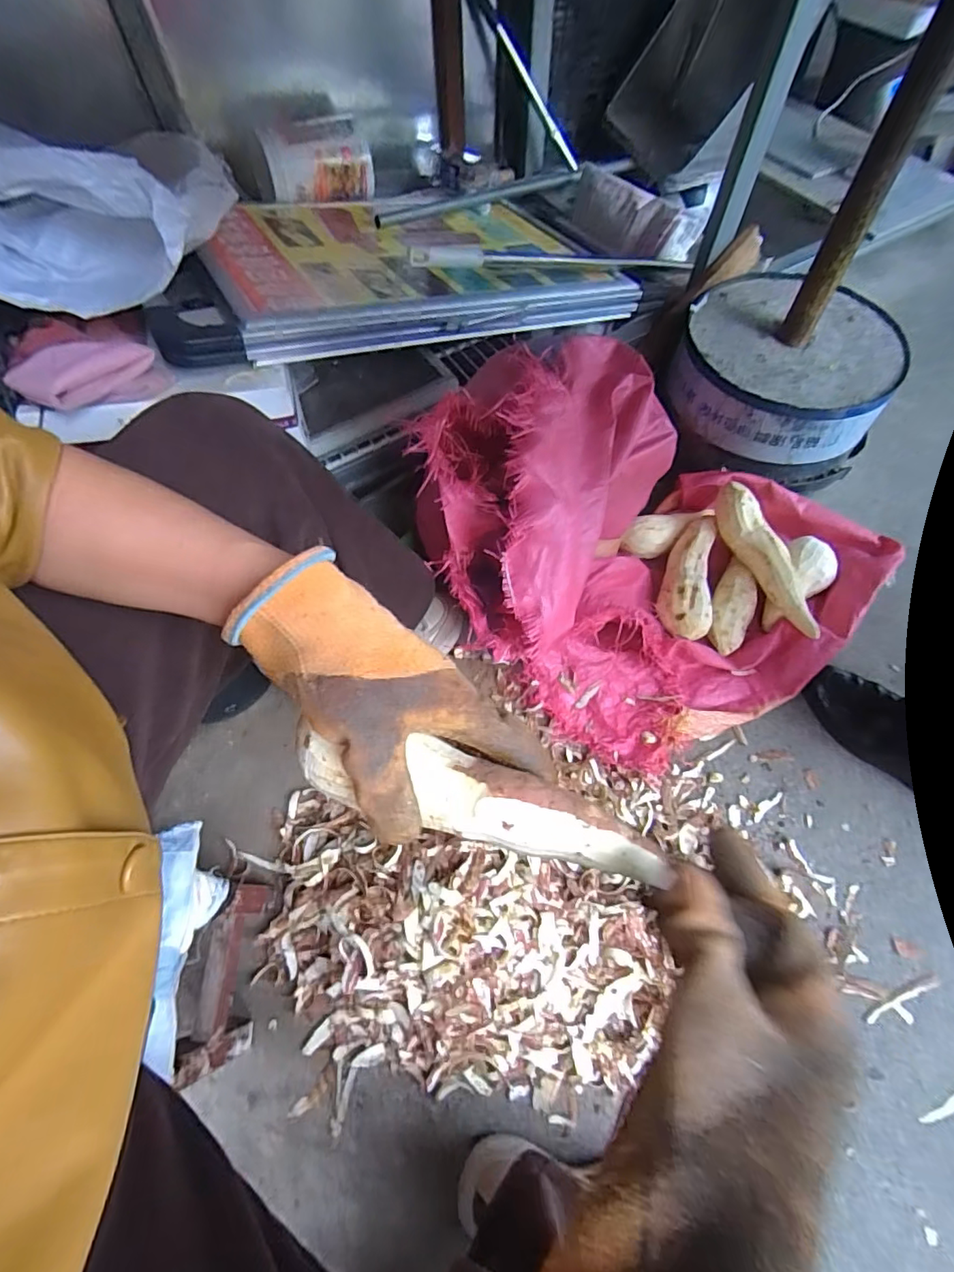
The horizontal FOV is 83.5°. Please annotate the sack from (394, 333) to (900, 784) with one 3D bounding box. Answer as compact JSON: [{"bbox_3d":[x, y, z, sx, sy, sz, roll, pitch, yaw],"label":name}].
[{"bbox_3d":[0.277,-0.164,0.719,0.613,0.370,0.510,-35,67,-15],"label":"sack"}]

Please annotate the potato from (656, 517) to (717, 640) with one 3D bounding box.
[{"bbox_3d":[0.334,-0.096,0.842,0.079,0.058,0.231,15,65,10],"label":"potato"}]

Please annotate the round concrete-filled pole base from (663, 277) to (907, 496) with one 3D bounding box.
[{"bbox_3d":[0.506,-0.432,0.910,0.340,0.148,0.335,-1,63,2],"label":"round concrete-filled pole base"}]

